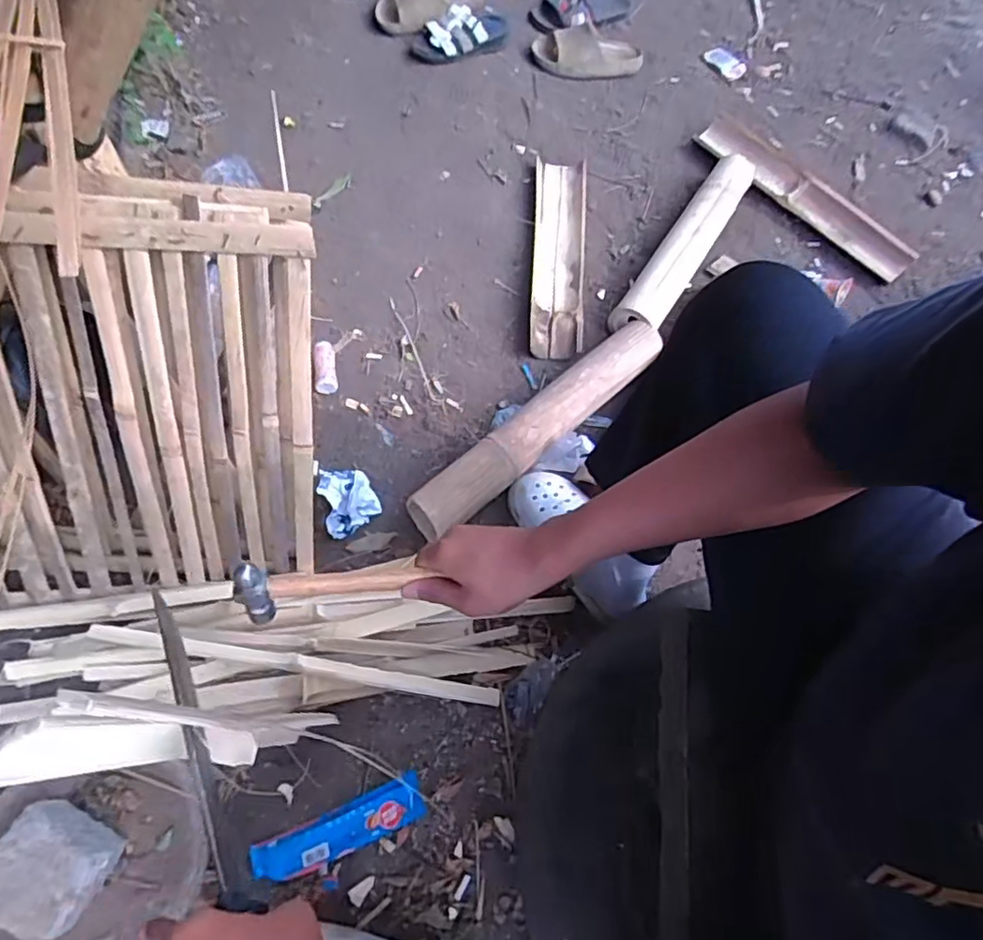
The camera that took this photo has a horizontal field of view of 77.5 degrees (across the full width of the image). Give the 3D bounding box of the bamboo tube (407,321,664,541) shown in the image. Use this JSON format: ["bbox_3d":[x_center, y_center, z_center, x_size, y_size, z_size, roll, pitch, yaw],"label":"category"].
[{"bbox_3d":[0.090,-0.077,1.001,0.531,0.088,0.081,-40,69,-21],"label":"bamboo tube"}]

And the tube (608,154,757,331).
[{"bbox_3d":[0.398,-0.456,1.229,0.087,0.070,0.537,30,64,14],"label":"tube"}]

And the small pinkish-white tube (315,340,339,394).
[{"bbox_3d":[-0.284,-0.178,1.053,0.035,0.030,0.103,-6,61,-6],"label":"small pinkish-white tube"}]

